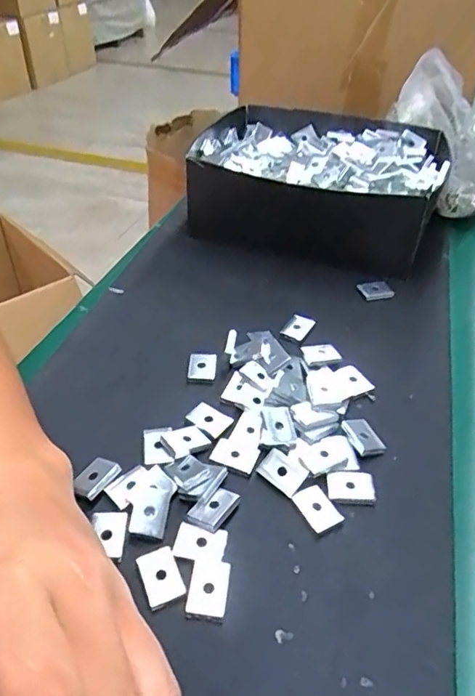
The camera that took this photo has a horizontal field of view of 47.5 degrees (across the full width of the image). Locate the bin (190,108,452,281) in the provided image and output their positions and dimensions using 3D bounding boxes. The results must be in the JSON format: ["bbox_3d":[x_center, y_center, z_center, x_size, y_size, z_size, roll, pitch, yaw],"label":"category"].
[{"bbox_3d":[0.088,-0.184,0.592,0.248,0.077,0.216,12,41,14],"label":"bin"}]

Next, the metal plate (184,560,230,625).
[{"bbox_3d":[-0.016,0.127,0.282,0.020,0.006,0.030,4,39,5],"label":"metal plate"}]

